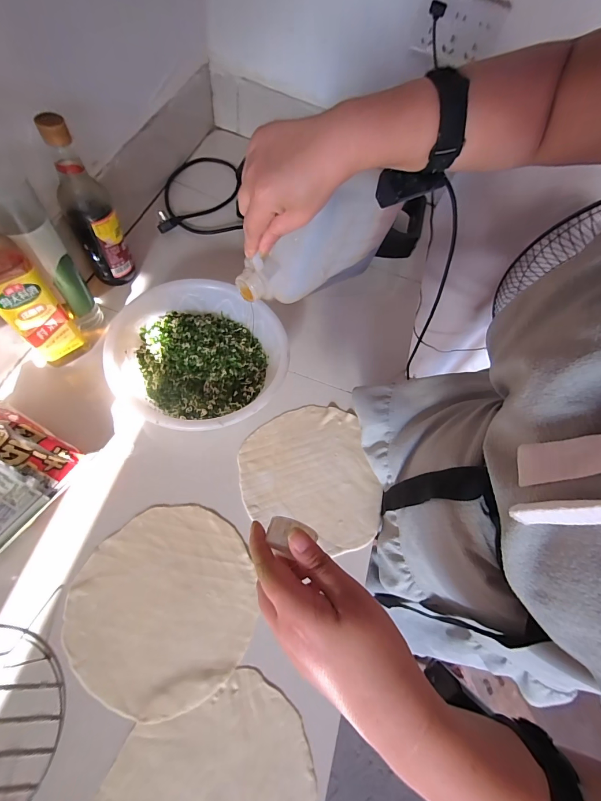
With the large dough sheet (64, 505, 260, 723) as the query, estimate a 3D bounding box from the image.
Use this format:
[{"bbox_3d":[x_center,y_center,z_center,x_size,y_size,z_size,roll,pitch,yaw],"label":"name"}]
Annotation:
[{"bbox_3d":[-0.161,0.244,0.409,0.207,0.007,0.208,-37,74,-25],"label":"large dough sheet"}]

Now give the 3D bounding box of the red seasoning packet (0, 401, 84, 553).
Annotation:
[{"bbox_3d":[-0.373,0.091,0.398,0.148,0.026,0.149,30,66,4],"label":"red seasoning packet"}]

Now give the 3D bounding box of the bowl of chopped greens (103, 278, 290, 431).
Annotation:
[{"bbox_3d":[-0.149,-0.058,0.510,0.242,0.100,0.242,44,65,12],"label":"bowl of chopped greens"}]

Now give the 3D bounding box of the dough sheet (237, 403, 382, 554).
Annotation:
[{"bbox_3d":[0.015,0.116,0.507,0.198,0.004,0.214,-11,68,-15],"label":"dough sheet"}]

